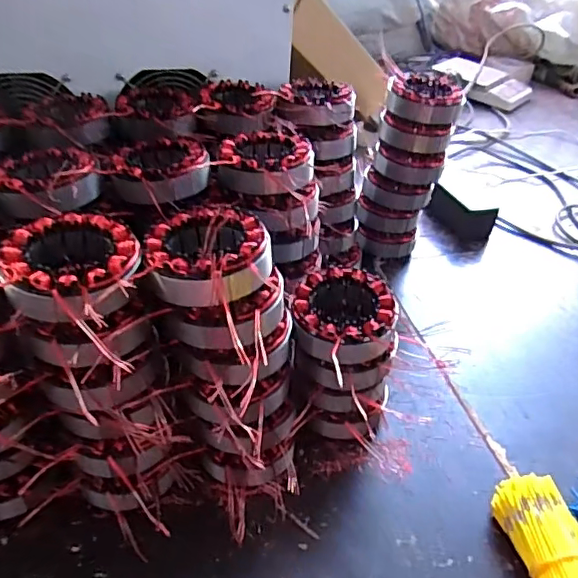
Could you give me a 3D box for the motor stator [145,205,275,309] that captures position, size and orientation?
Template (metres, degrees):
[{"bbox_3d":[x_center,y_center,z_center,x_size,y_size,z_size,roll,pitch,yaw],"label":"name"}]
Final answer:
[{"bbox_3d":[-0.056,-0.025,0.393,0.086,0.032,0.088,3,38,-2],"label":"motor stator"}]

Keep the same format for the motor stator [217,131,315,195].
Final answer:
[{"bbox_3d":[-0.021,-0.114,0.528,0.084,0.045,0.084,3,38,-2],"label":"motor stator"}]

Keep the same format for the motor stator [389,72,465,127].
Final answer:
[{"bbox_3d":[0.163,-0.229,0.667,0.088,0.035,0.088,11,39,8],"label":"motor stator"}]

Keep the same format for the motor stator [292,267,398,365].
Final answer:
[{"bbox_3d":[0.044,0.024,0.464,0.086,0.037,0.085,3,38,-2],"label":"motor stator"}]

